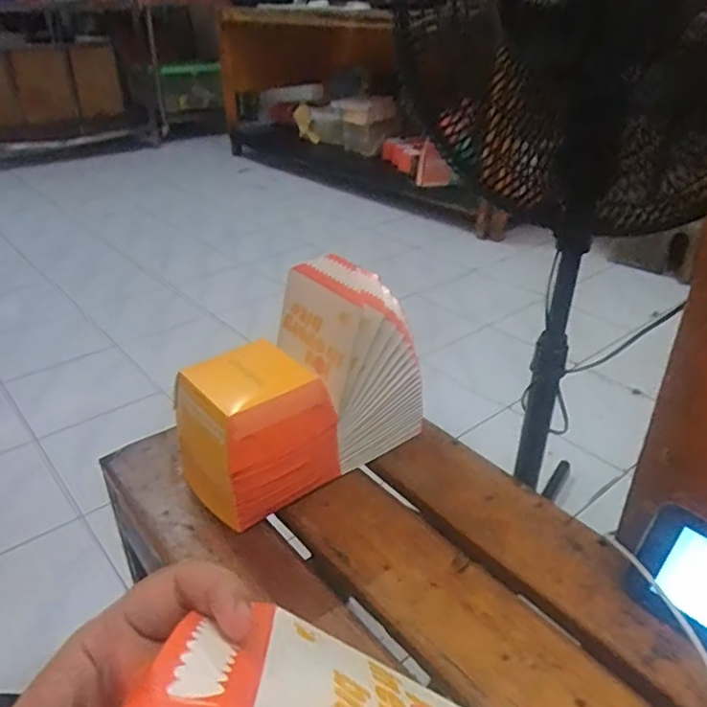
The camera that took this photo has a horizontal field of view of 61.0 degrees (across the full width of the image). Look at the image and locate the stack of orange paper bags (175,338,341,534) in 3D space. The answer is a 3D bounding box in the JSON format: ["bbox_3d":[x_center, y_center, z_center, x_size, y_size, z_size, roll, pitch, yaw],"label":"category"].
[{"bbox_3d":[-0.090,0.070,0.533,0.124,0.119,0.105,-20,35,-29],"label":"stack of orange paper bags"}]

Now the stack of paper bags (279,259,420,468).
[{"bbox_3d":[-0.006,0.006,0.577,0.110,0.183,0.105,-26,39,-36],"label":"stack of paper bags"}]

